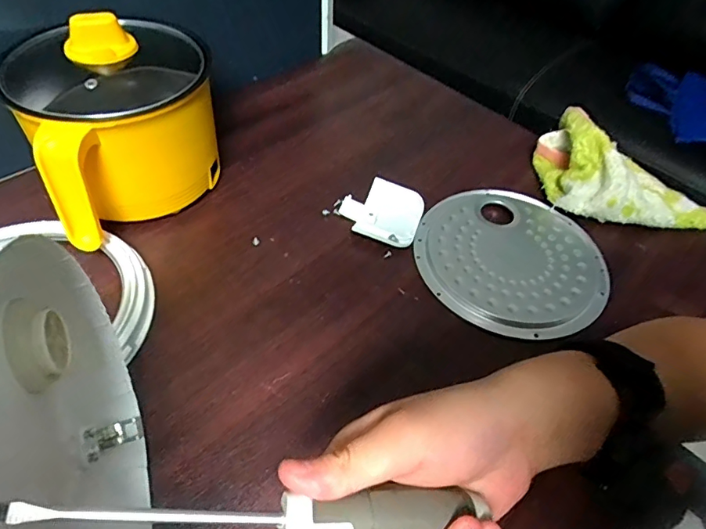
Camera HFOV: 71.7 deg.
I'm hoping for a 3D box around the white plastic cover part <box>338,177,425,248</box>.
[{"bbox_3d":[0.028,-0.054,0.493,0.080,0.017,0.074,18,50,10],"label":"white plastic cover part"}]

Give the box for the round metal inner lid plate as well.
[{"bbox_3d":[0.153,-0.009,0.470,0.177,0.008,0.173,2,50,-3],"label":"round metal inner lid plate"}]

